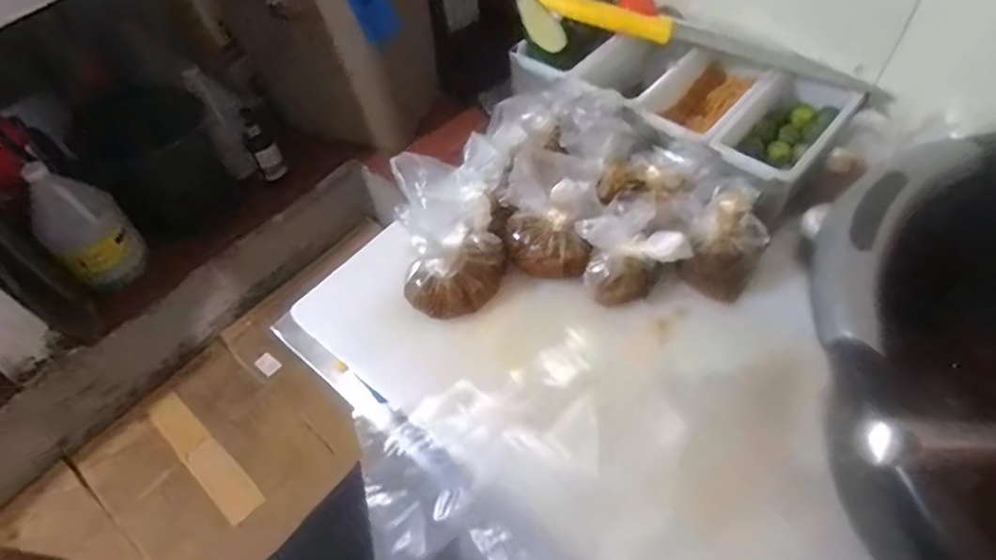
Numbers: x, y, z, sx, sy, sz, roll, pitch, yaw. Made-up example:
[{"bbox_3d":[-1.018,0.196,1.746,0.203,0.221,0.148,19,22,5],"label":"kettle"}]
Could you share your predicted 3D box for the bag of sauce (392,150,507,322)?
[{"bbox_3d":[-0.041,-0.043,0.520,0.081,0.065,0.128,-8,54,0],"label":"bag of sauce"}]

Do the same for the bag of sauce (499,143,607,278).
[{"bbox_3d":[0.044,-0.058,0.511,0.077,0.067,0.088,-2,55,4],"label":"bag of sauce"}]

